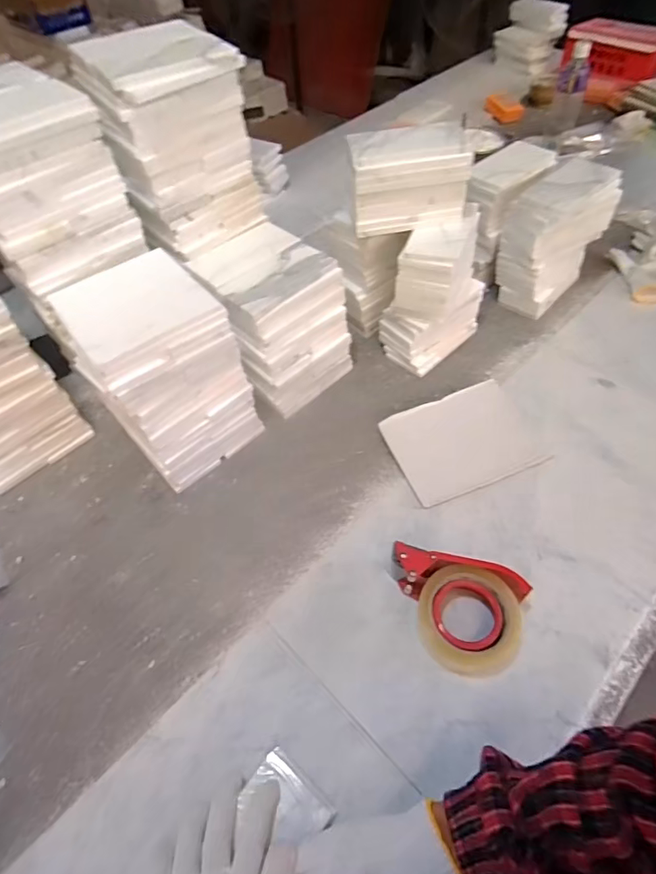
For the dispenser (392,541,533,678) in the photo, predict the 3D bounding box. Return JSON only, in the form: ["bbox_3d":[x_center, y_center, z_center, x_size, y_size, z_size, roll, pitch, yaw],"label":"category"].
[{"bbox_3d":[0.131,0.186,0.499,0.145,0.061,0.106,13,55,14],"label":"dispenser"}]

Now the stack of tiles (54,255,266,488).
[{"bbox_3d":[-0.211,-0.083,0.619,0.158,0.251,0.159,-36,58,-21],"label":"stack of tiles"}]

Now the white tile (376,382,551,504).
[{"bbox_3d":[0.189,0.002,0.662,0.193,0.010,0.148,-21,59,-9],"label":"white tile"}]

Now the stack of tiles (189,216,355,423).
[{"bbox_3d":[-0.082,-0.164,0.711,0.169,0.202,0.167,35,63,25],"label":"stack of tiles"}]

